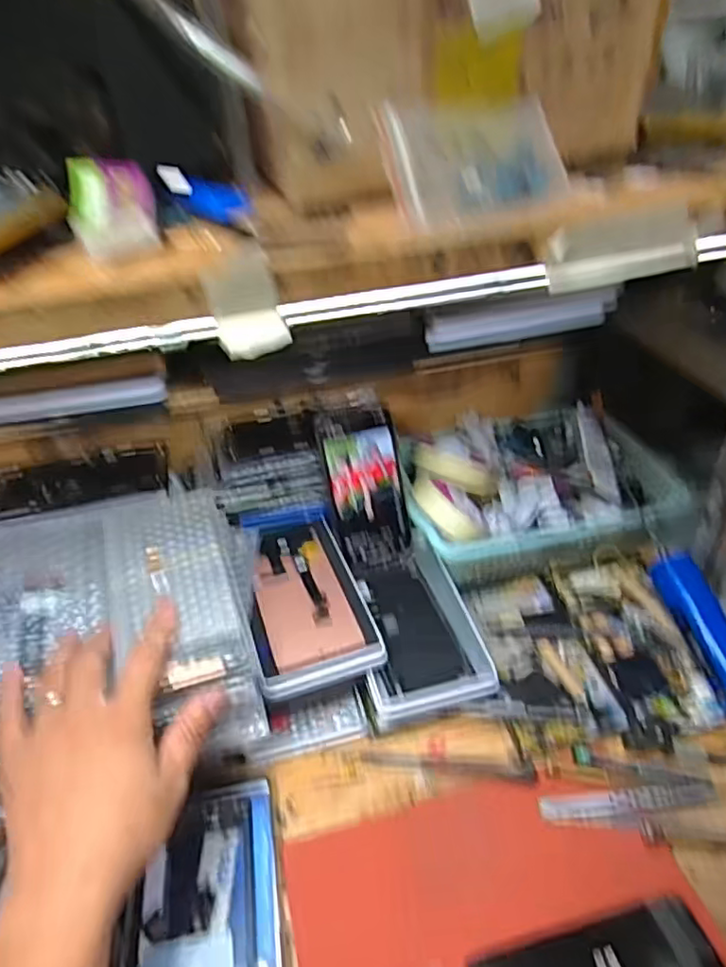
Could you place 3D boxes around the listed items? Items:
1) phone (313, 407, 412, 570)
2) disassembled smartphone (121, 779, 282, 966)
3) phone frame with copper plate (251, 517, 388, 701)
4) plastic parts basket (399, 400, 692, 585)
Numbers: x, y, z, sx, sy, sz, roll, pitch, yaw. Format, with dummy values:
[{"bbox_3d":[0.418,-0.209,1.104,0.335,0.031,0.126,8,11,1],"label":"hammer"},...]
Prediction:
[{"bbox_3d":[0.005,0.004,0.597,0.072,0.154,0.012,-15,10,-15],"label":"phone"},{"bbox_3d":[-0.103,0.288,0.397,0.096,0.008,0.173,-8,39,-7],"label":"disassembled smartphone"},{"bbox_3d":[-0.052,0.098,0.541,0.098,0.019,0.176,-12,40,-12],"label":"phone frame with copper plate"},{"bbox_3d":[0.181,0.006,0.667,0.276,0.077,0.207,-3,39,-1],"label":"plastic parts basket"}]

